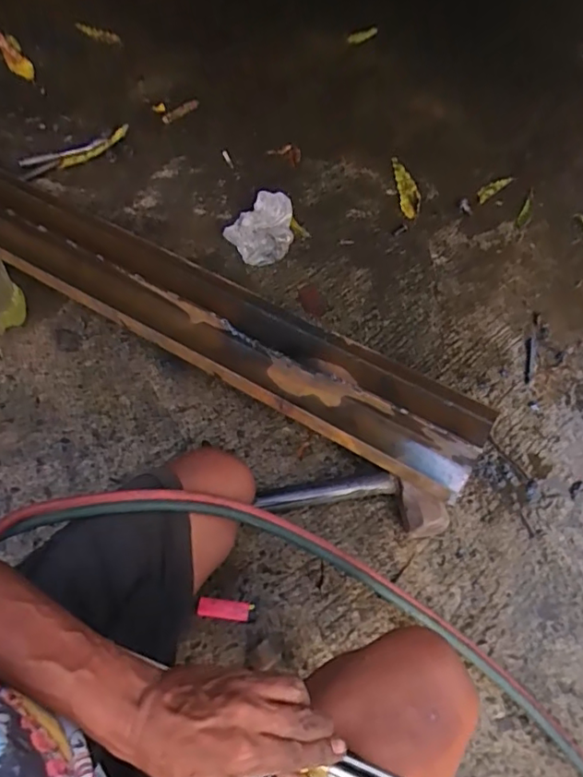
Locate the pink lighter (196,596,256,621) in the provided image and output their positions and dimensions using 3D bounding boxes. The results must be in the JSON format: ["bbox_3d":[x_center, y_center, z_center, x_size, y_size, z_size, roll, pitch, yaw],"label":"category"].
[{"bbox_3d":[-0.087,0.291,0.721,0.072,0.014,0.025,4,60,4],"label":"pink lighter"}]

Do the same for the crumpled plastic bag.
[{"bbox_3d":[-0.062,-0.299,1.035,0.131,0.079,0.112,-3,60,-3],"label":"crumpled plastic bag"}]

